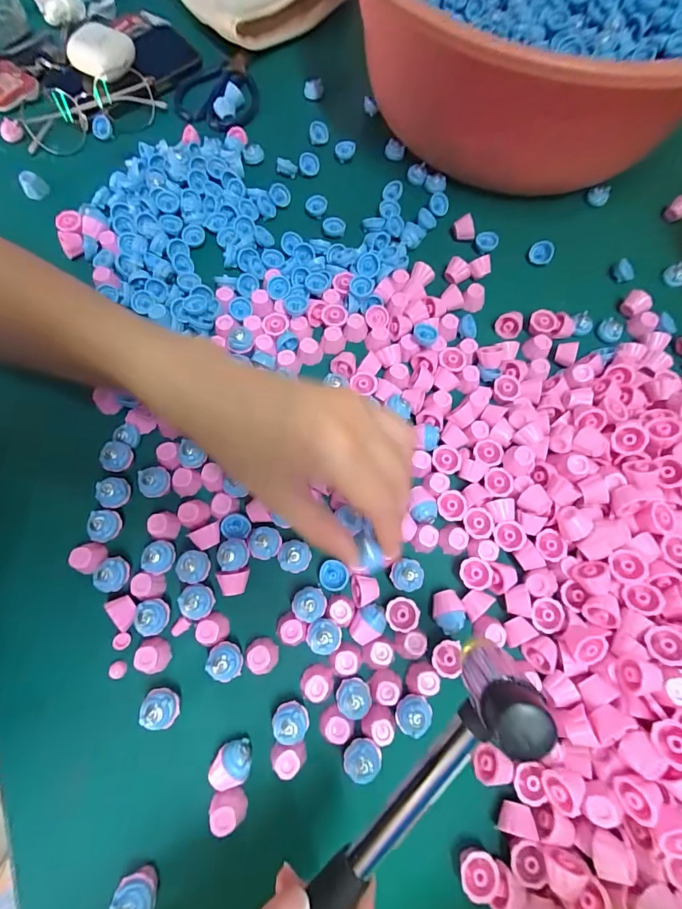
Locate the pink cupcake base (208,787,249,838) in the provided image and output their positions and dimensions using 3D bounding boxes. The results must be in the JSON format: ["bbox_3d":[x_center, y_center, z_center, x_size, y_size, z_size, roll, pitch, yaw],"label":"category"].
[{"bbox_3d":[-0.062,0.197,0.225,0.018,0.014,0.018,0,72,-1],"label":"pink cupcake base"}]

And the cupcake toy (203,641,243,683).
[{"bbox_3d":[-0.069,0.125,0.246,0.020,0.025,0.019,0,72,-1],"label":"cupcake toy"}]

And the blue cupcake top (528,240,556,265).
[{"bbox_3d":[0.177,-0.176,0.358,0.020,0.011,0.020,2,104,30],"label":"blue cupcake top"}]

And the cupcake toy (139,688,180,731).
[{"bbox_3d":[-0.103,0.148,0.239,0.018,0.028,0.020,11,72,3],"label":"cupcake toy"}]

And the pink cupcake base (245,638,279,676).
[{"bbox_3d":[-0.049,0.125,0.251,0.018,0.014,0.020,-27,74,-10],"label":"pink cupcake base"}]

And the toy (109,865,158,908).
[{"bbox_3d":[-0.105,0.226,0.208,0.021,0.020,0.015,34,74,10],"label":"toy"}]

